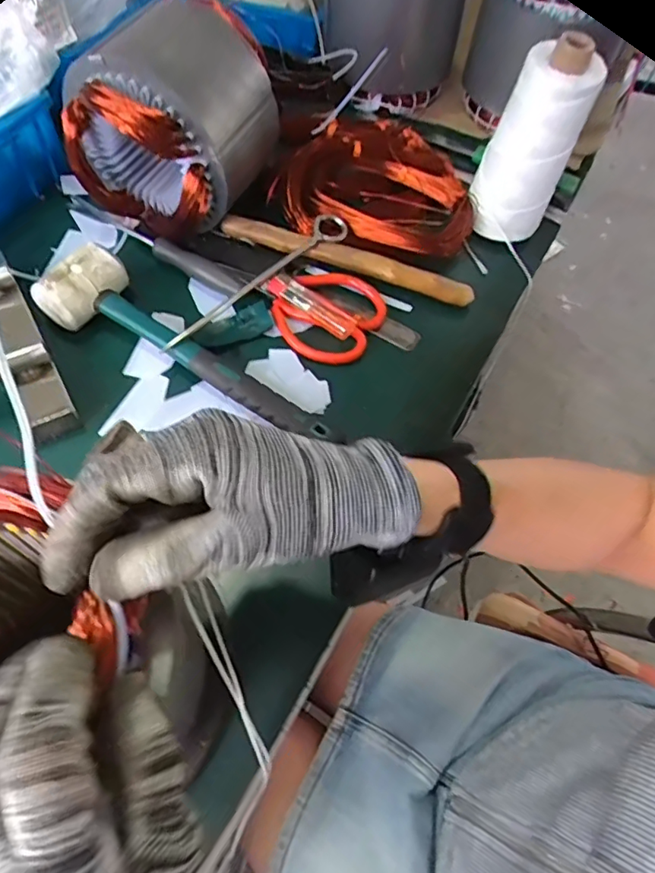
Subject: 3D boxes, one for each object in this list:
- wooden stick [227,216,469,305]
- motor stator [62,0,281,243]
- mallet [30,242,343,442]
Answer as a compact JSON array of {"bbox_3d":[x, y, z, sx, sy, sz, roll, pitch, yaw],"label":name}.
[{"bbox_3d":[0.018,-0.170,0.511,0.243,0.020,0.022,15,61,4],"label":"wooden stick"},{"bbox_3d":[-0.131,-0.276,0.476,0.134,0.141,0.147,25,62,10],"label":"motor stator"},{"bbox_3d":[-0.105,-0.075,0.440,0.280,0.051,0.070,25,62,10],"label":"mallet"}]

